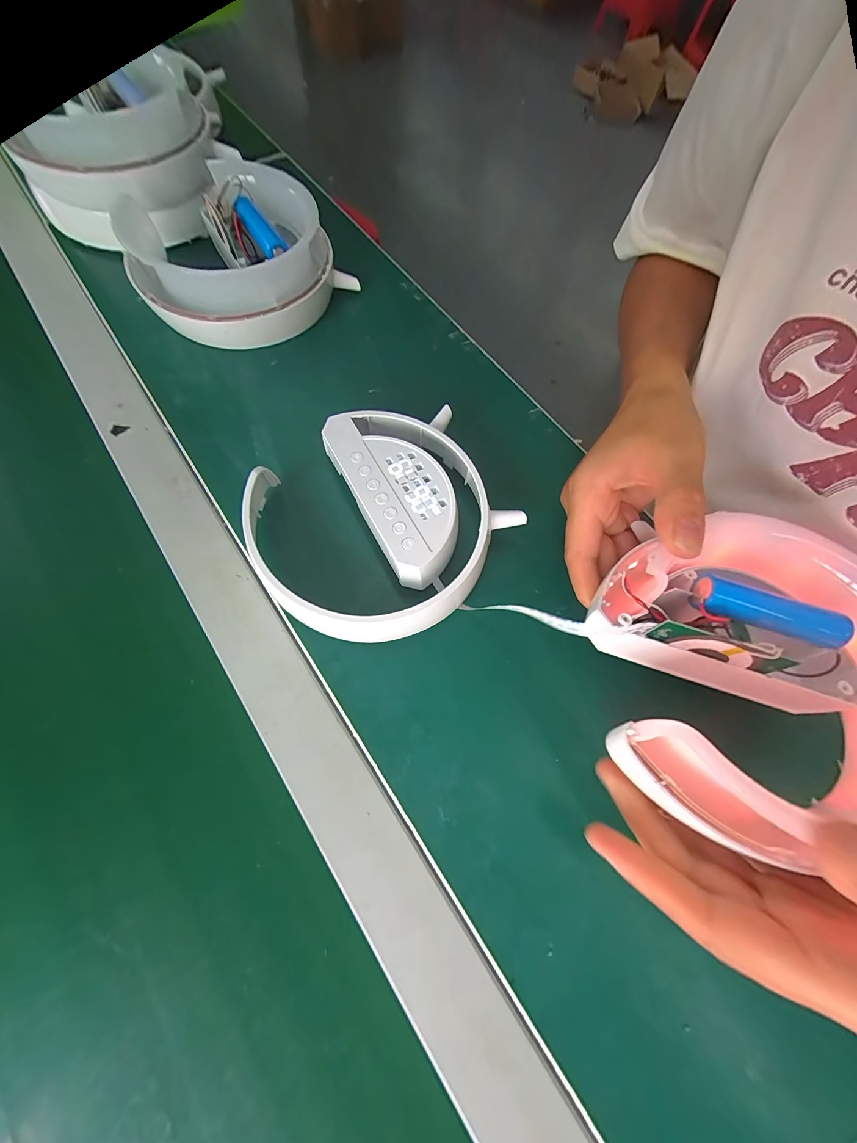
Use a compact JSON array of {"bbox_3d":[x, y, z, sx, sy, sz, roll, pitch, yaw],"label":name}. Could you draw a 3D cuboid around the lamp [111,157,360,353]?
[{"bbox_3d":[-0.165,-0.267,0.313,0.155,0.055,0.174,-28,73,-13],"label":"lamp"}]

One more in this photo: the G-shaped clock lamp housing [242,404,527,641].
[{"bbox_3d":[-0.030,-0.031,0.239,0.149,0.033,0.145,-27,72,-12],"label":"G-shaped clock lamp housing"}]

